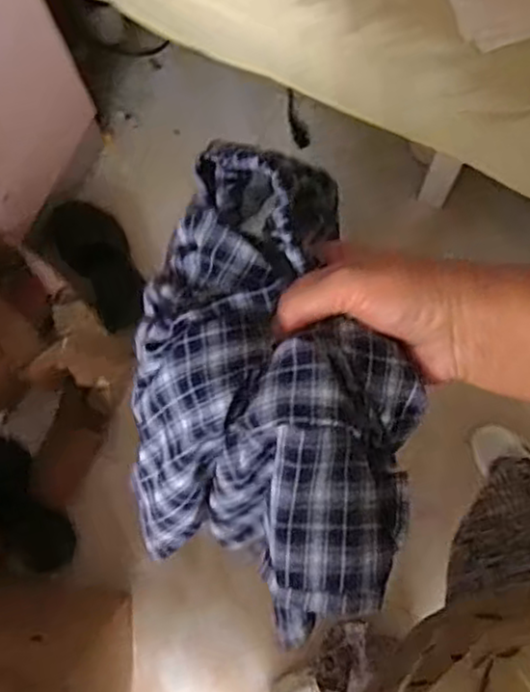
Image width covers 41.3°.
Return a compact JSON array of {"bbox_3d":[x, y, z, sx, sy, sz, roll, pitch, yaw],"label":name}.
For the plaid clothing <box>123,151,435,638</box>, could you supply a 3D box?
[{"bbox_3d":[-0.001,0.023,0.373,0.146,0.117,0.223,5,78,2],"label":"plaid clothing"}]

